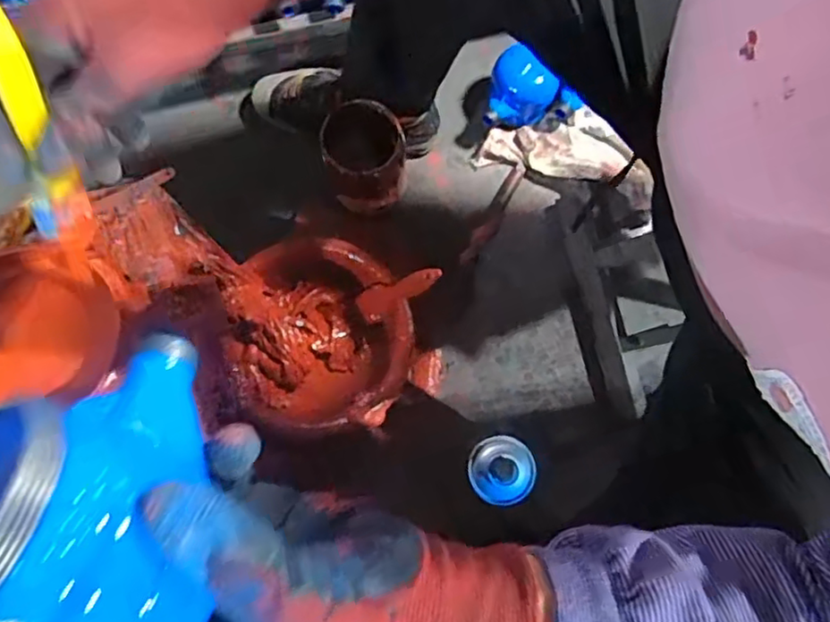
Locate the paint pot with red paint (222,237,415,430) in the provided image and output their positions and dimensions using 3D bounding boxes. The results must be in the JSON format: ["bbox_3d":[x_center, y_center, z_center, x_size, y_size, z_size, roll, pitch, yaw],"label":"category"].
[{"bbox_3d":[-0.110,0.024,0.743,0.196,0.106,0.208,0,78,-1],"label":"paint pot with red paint"}]

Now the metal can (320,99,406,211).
[{"bbox_3d":[-0.059,-0.180,0.766,0.092,0.117,0.096,0,78,-1],"label":"metal can"}]

